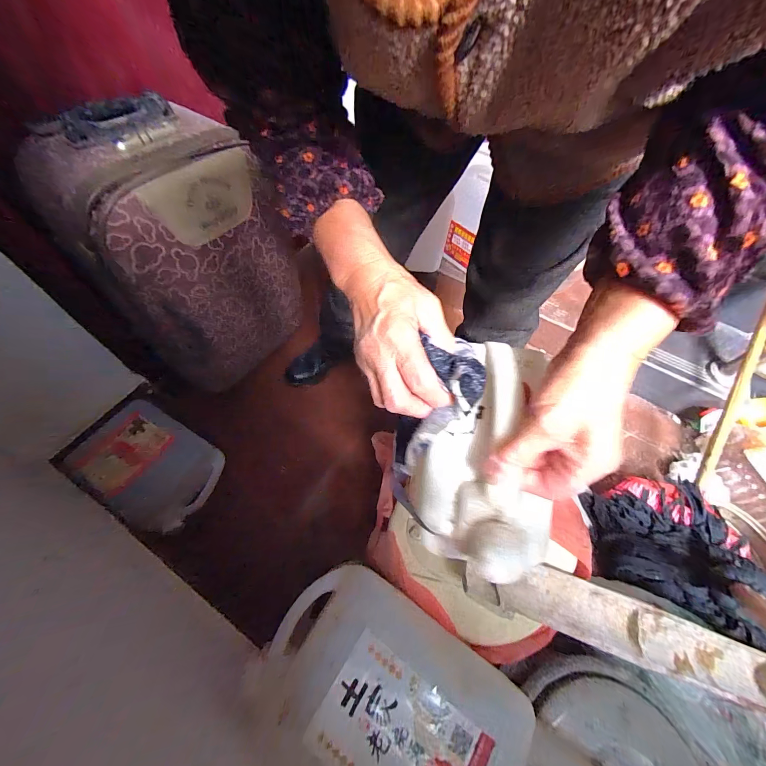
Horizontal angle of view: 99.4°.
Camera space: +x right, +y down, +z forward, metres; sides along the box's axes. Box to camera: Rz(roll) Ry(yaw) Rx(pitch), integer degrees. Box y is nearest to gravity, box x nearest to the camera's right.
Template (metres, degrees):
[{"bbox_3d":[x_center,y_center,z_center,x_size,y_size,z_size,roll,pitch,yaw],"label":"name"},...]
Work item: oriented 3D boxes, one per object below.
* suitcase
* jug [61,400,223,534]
[{"bbox_3d":[-0.398,-0.230,0.671,0.249,0.454,0.338,36,64,16],"label":"suitcase"},{"bbox_3d":[-0.496,0.167,0.694,0.272,0.114,0.190,29,63,13],"label":"jug"}]

